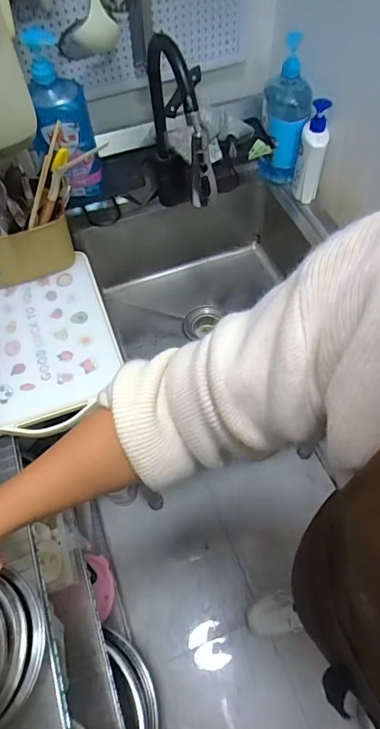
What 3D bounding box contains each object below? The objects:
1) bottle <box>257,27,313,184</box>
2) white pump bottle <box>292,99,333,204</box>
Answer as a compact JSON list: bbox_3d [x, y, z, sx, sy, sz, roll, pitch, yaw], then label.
[{"bbox_3d":[0.196,-0.501,0.918,0.093,0.268,0.089,8,58,8],"label":"bottle"},{"bbox_3d":[0.247,-0.425,0.897,0.051,0.184,0.066,9,58,9],"label":"white pump bottle"}]

